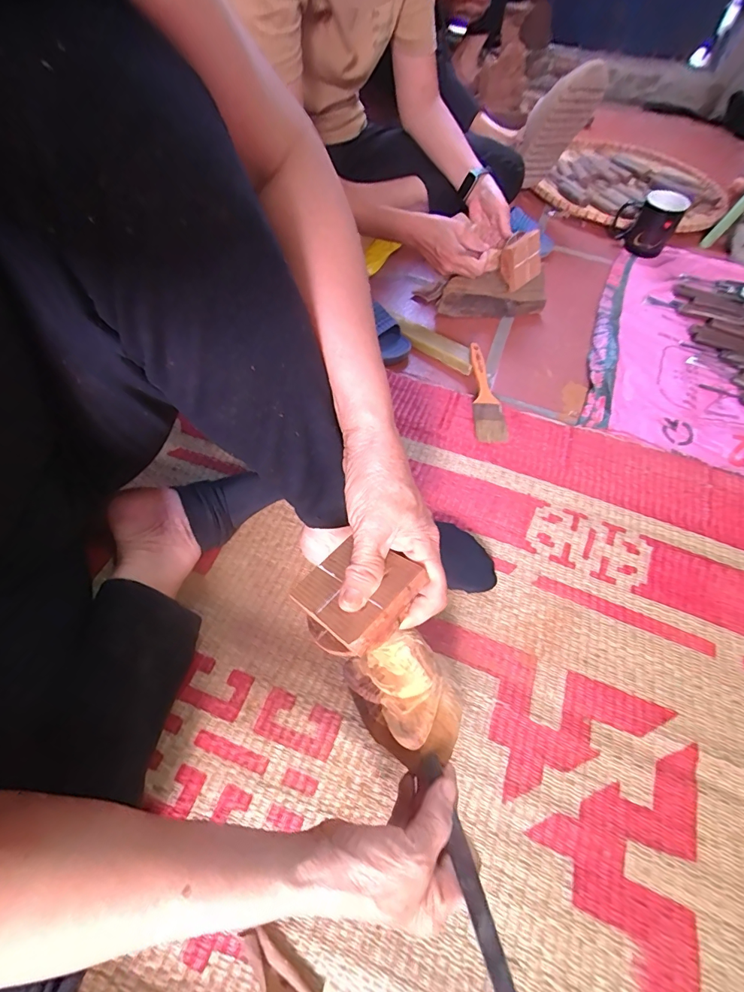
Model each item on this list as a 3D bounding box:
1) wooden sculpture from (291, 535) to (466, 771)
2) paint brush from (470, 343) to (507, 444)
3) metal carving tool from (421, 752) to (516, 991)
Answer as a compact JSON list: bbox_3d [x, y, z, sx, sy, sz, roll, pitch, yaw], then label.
[{"bbox_3d":[0.009,0.125,0.333,0.072,0.168,0.087,-32,31,-21],"label":"wooden sculpture"},{"bbox_3d":[0.169,-0.157,0.637,0.044,0.010,0.177,-2,67,-4],"label":"paint brush"},{"bbox_3d":[0.065,0.254,0.269,0.013,0.008,0.163,-11,38,-9],"label":"metal carving tool"}]

